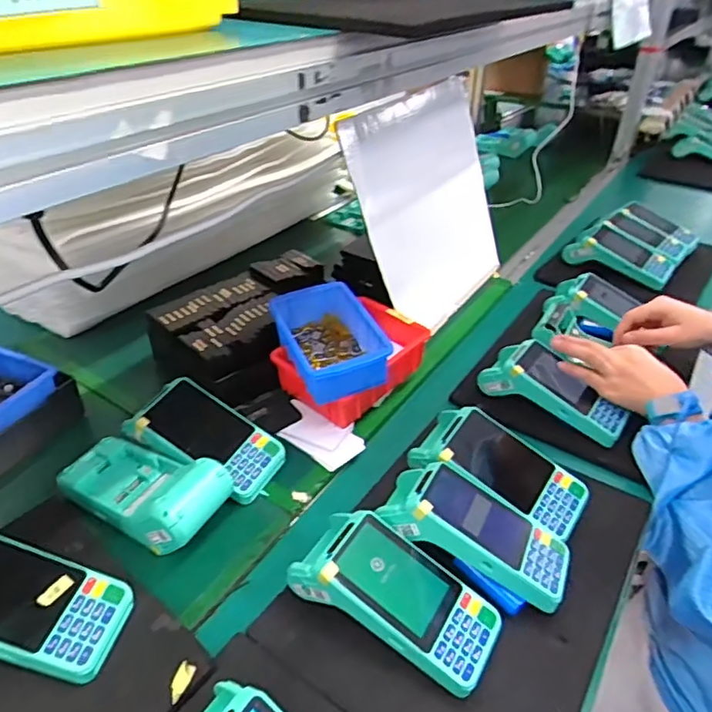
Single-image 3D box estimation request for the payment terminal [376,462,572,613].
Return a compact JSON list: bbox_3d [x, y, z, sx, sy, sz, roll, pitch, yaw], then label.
[{"bbox_3d":[0.111,0.166,0.525,0.167,0.051,0.085,29,34,7],"label":"payment terminal"}]

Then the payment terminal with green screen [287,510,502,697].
[{"bbox_3d":[0.033,0.194,0.468,0.170,0.059,0.080,21,40,23],"label":"payment terminal with green screen"}]

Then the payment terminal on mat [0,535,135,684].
[{"bbox_3d":[-0.270,0.193,0.440,0.168,0.062,0.080,7,37,7],"label":"payment terminal on mat"}]

